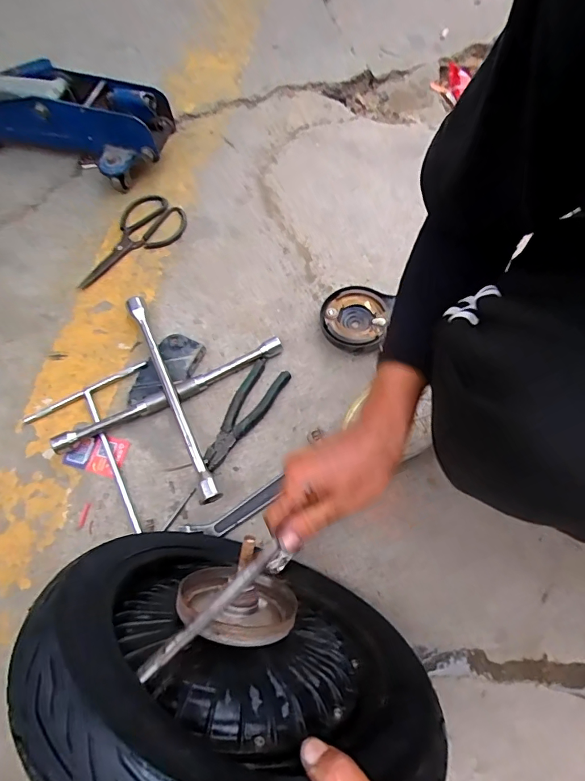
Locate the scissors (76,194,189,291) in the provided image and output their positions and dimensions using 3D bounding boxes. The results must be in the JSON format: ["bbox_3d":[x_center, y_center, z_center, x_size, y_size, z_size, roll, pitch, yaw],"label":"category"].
[{"bbox_3d":[-0.289,-0.259,0.766,0.108,0.015,0.219,43,75,13],"label":"scissors"}]

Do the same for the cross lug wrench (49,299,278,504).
[{"bbox_3d":[-0.176,0.005,0.644,0.243,0.047,0.256,18,70,9],"label":"cross lug wrench"}]

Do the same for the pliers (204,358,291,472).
[{"bbox_3d":[-0.071,0.035,0.642,0.054,0.025,0.174,30,72,13],"label":"pliers"}]

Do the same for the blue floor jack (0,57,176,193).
[{"bbox_3d":[-0.409,-0.476,0.774,0.368,0.178,0.132,15,69,12],"label":"blue floor jack"}]

